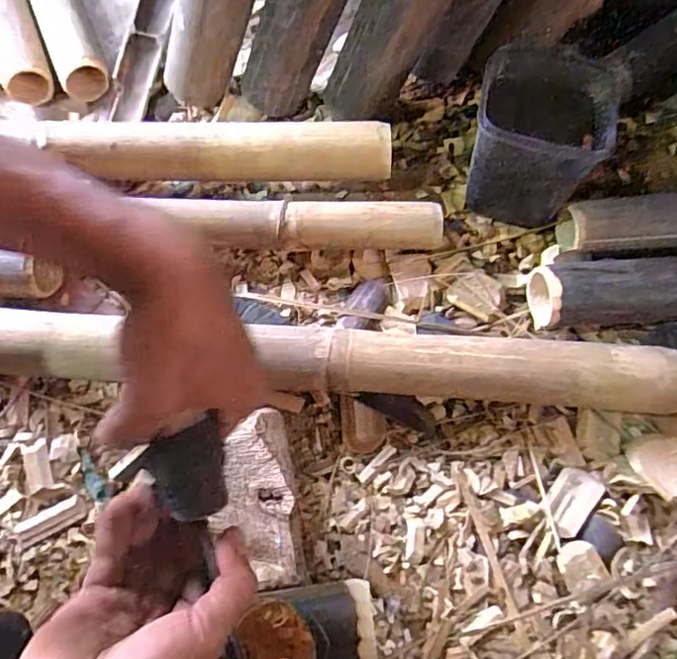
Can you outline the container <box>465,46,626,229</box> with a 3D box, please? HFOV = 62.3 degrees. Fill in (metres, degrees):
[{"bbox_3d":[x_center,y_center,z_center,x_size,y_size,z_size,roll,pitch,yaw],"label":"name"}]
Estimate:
[{"bbox_3d":[0.186,-0.185,0.546,0.117,0.125,0.132,9,69,3],"label":"container"}]

